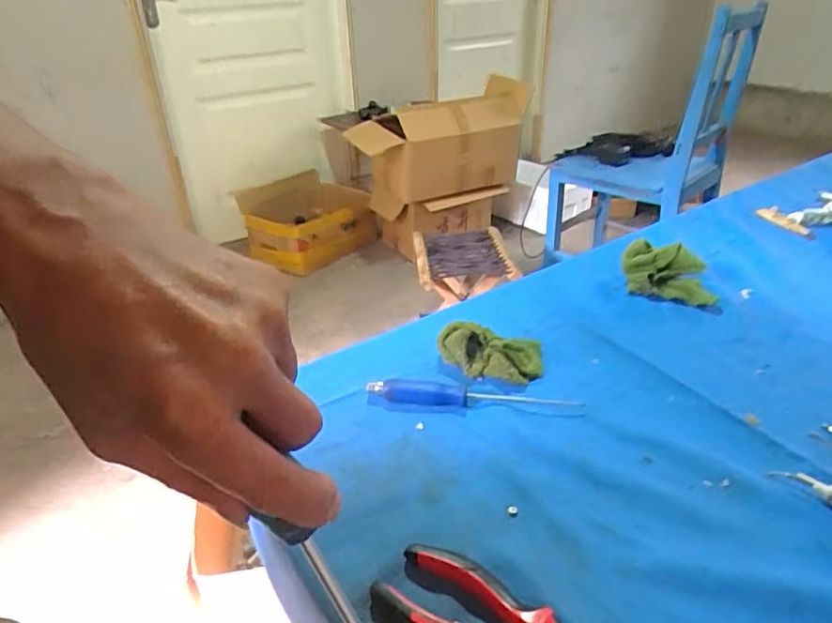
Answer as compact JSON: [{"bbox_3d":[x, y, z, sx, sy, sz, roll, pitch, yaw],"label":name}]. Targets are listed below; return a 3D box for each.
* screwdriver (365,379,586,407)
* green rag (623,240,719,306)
[{"bbox_3d":[0.051,0.075,0.532,0.191,0.017,0.022,1,30,6],"label":"screwdriver"},{"bbox_3d":[0.303,-0.046,0.696,0.114,0.047,0.057,18,36,32],"label":"green rag"}]

